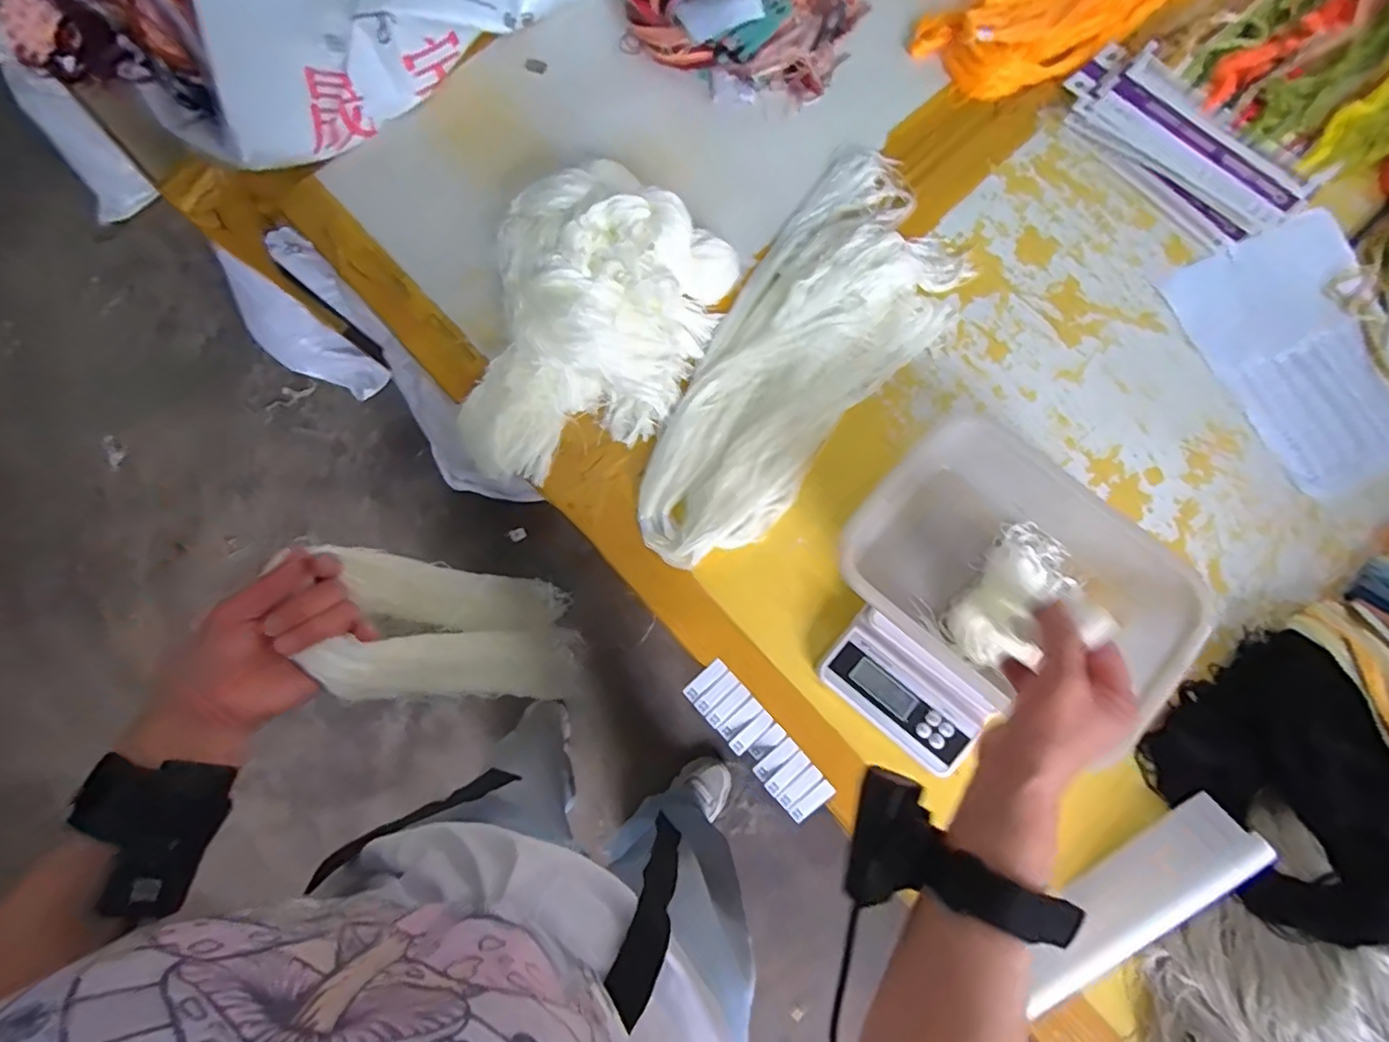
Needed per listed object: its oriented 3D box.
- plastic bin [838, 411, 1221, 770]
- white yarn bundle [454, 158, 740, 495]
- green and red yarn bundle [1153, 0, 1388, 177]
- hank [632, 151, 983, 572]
[{"bbox_3d":[0.285,0.044,0.556,0.273,0.077,0.200,38,81,10],"label":"plastic bin"},{"bbox_3d":[-0.124,-0.212,0.645,0.249,0.074,0.359,25,79,8],"label":"white yarn bundle"},{"bbox_3d":[0.762,-0.572,0.740,0.372,0.039,0.295,-39,78,-6],"label":"green and red yarn bundle"},{"bbox_3d":[0.122,-0.177,0.669,0.202,0.037,0.513,32,80,9],"label":"hank"}]

